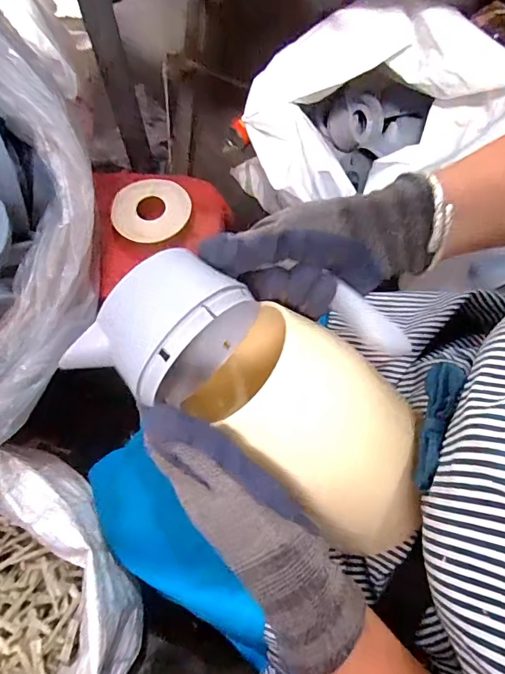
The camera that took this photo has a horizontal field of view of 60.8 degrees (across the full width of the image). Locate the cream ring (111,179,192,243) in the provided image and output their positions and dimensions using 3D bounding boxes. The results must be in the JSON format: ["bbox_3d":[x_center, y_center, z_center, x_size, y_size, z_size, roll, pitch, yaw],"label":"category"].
[{"bbox_3d":[-0.125,-0.162,0.539,0.090,0.010,0.097,1,67,-1],"label":"cream ring"}]

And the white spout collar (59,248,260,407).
[{"bbox_3d":[-0.054,0.000,0.277,0.056,0.095,0.103,40,71,14],"label":"white spout collar"}]

